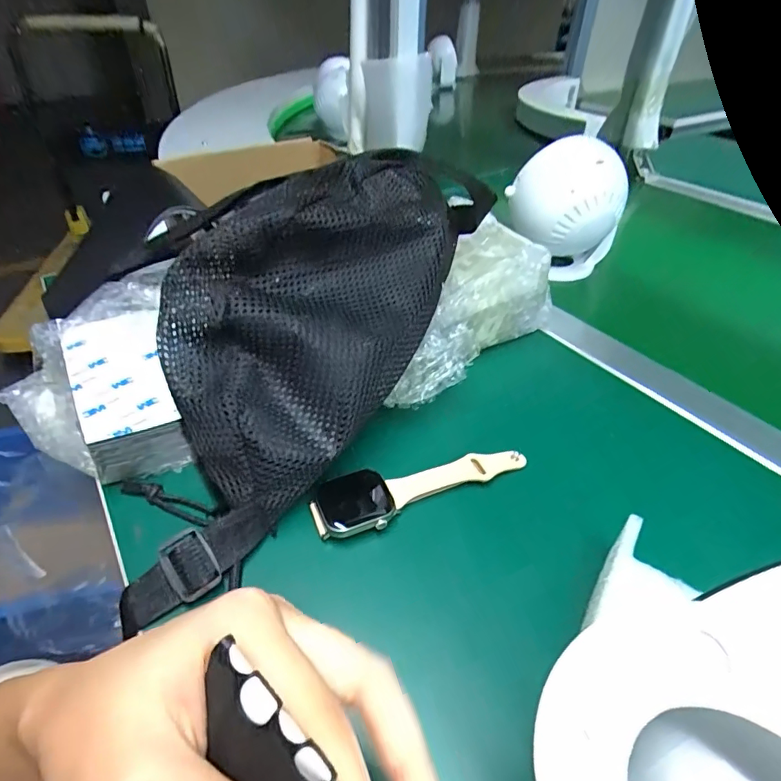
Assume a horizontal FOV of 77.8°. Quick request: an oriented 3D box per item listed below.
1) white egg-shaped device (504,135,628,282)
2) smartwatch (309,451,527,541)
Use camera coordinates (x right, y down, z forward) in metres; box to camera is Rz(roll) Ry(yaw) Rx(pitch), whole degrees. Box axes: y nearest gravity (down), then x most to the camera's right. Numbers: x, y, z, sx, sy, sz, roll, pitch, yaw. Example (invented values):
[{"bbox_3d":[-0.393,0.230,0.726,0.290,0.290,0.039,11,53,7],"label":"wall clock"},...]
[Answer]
[{"bbox_3d":[0.177,-0.180,0.478,0.093,0.123,0.073,-20,44,-23],"label":"white egg-shaped device"},{"bbox_3d":[0.020,0.056,0.283,0.129,0.015,0.036,-13,42,-16],"label":"smartwatch"}]

